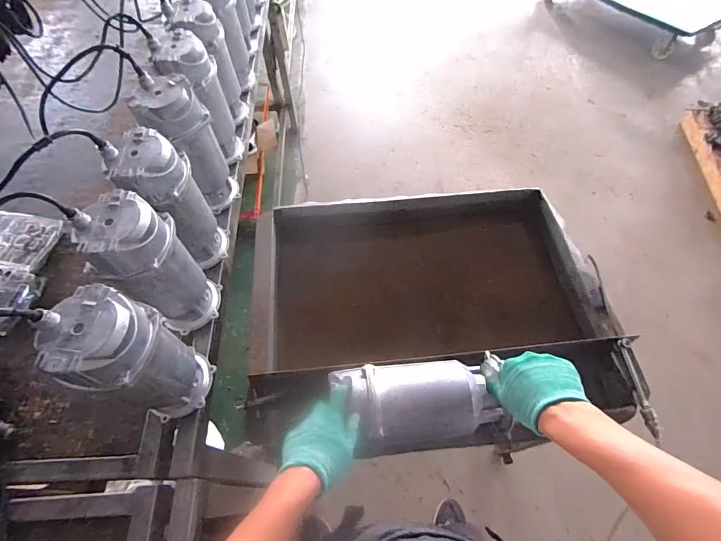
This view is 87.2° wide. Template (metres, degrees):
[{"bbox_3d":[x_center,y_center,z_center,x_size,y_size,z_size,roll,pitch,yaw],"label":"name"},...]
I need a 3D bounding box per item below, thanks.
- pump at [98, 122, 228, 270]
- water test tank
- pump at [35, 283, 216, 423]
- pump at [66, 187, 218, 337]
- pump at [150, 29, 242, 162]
[{"bbox_3d":[-0.366,-0.118,0.766,0.125,0.289,0.125,-32,64,-17],"label":"pump"},{"bbox_3d":[0.143,0.085,0.901,0.742,0.207,0.592,-3,60,-1],"label":"water test tank"},{"bbox_3d":[-0.347,0.145,0.609,0.113,0.292,0.126,26,63,15],"label":"pump"},{"bbox_3d":[-0.368,0.004,0.695,0.126,0.294,0.136,40,68,21],"label":"pump"},{"bbox_3d":[-0.383,-0.407,0.943,0.121,0.292,0.121,15,61,9],"label":"pump"}]

